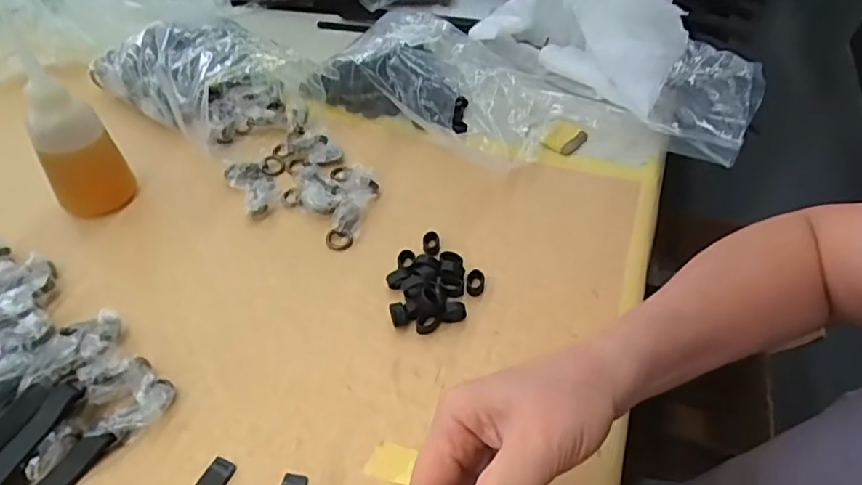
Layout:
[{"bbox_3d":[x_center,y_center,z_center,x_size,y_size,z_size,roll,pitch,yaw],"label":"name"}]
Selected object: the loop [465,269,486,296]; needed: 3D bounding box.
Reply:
[{"bbox_3d":[0.035,0.032,0.455,0.014,0.006,0.024,13,48,9],"label":"loop"}]

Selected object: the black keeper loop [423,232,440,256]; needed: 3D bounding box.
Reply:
[{"bbox_3d":[0.000,-0.001,0.486,0.014,0.004,0.021,2,47,-2],"label":"black keeper loop"}]

